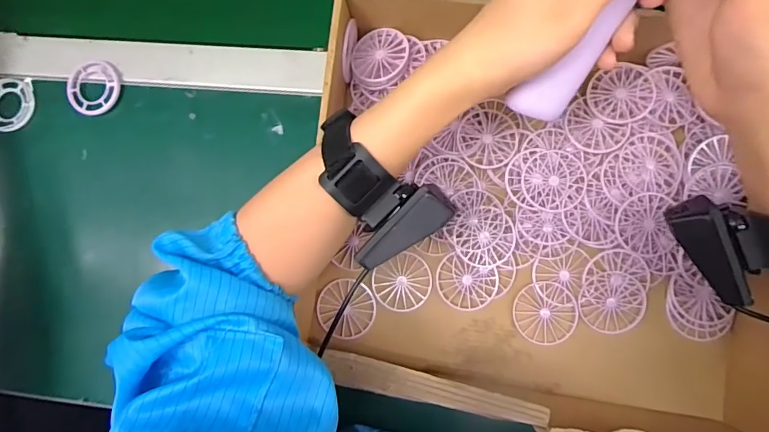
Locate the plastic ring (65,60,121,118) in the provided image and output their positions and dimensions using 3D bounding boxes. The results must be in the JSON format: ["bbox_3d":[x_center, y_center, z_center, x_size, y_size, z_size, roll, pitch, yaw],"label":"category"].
[{"bbox_3d":[-0.283,-0.125,0.451,0.048,0.005,0.054,18,86,6],"label":"plastic ring"}]

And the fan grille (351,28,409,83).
[{"bbox_3d":[-0.004,-0.137,0.395,0.048,0.012,0.049,-2,84,5],"label":"fan grille"}]

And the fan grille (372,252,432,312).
[{"bbox_3d":[0.016,0.057,0.393,0.048,0.004,0.046,0,85,5],"label":"fan grille"}]

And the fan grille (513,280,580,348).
[{"bbox_3d":[0.133,0.081,0.383,0.050,0.004,0.049,18,86,6],"label":"fan grille"}]

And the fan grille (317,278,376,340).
[{"bbox_3d":[-0.032,0.080,0.400,0.049,0.008,0.047,-2,75,9],"label":"fan grille"}]

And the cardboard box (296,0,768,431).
[{"bbox_3d":[0.113,-0.004,0.354,0.333,0.079,0.295,9,86,6],"label":"cardboard box"}]

